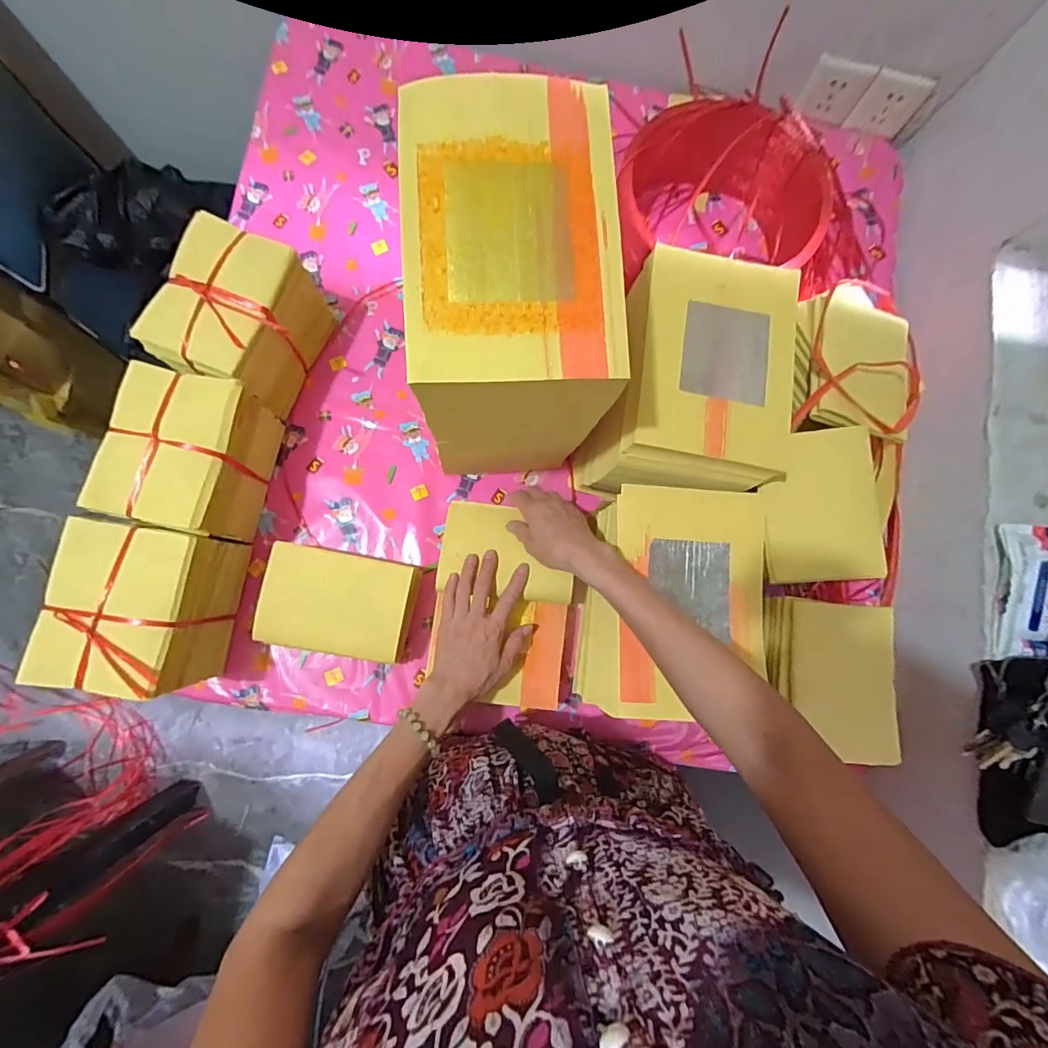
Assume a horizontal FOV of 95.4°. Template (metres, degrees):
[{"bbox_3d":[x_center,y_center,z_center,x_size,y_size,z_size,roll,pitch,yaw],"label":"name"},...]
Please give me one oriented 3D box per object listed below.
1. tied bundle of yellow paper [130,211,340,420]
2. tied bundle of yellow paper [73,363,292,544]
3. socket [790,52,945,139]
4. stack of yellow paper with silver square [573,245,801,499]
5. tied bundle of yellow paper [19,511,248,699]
[{"bbox_3d":[-0.341,-0.245,0.586,0.126,0.147,0.165,22,81,-2],"label":"tied bundle of yellow paper"},{"bbox_3d":[-0.381,-0.075,0.558,0.116,0.135,0.165,12,81,-3],"label":"tied bundle of yellow paper"},{"bbox_3d":[0.537,-0.670,0.752,0.193,0.082,0.033,9,81,-4],"label":"socket"},{"bbox_3d":[0.188,-0.157,0.576,0.184,0.166,0.246,11,81,-3],"label":"stack of yellow paper with silver square"},{"bbox_3d":[-0.407,0.089,0.525,0.115,0.143,0.163,11,81,-4],"label":"tied bundle of yellow paper"}]

